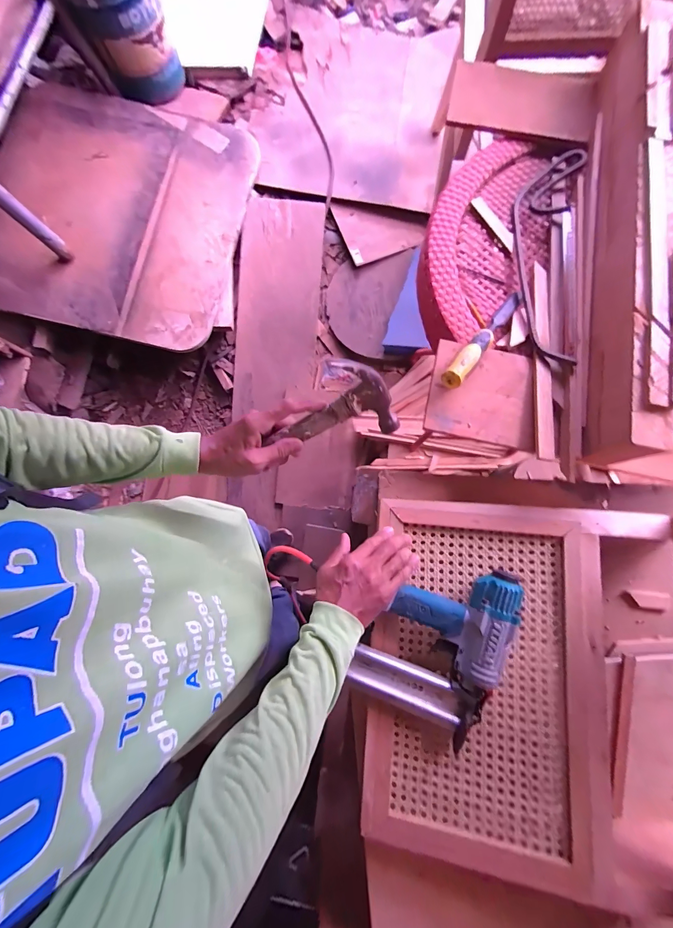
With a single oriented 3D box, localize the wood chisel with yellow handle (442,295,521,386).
[{"bbox_3d":[0.231,-0.197,0.528,0.028,0.023,0.232,38,66,9],"label":"wood chisel with yellow handle"}]

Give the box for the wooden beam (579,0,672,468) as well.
[{"bbox_3d":[0.422,-0.361,0.498,0.059,0.089,0.718,9,78,4],"label":"wooden beam"}]

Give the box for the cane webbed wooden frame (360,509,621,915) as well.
[{"bbox_3d":[0.205,0.298,0.482,0.303,0.024,0.454,2,81,15],"label":"cane webbed wooden frame"}]

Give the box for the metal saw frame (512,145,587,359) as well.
[{"bbox_3d":[0.351,-0.351,0.563,0.095,0.041,0.421,8,78,3],"label":"metal saw frame"}]

